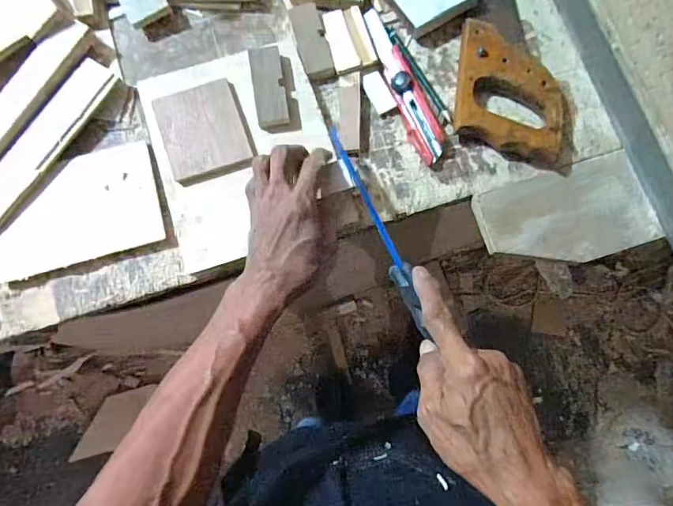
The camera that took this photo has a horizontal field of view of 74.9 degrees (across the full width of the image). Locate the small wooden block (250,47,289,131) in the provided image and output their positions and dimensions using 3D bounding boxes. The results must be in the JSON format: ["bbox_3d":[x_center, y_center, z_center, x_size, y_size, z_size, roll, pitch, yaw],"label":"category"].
[{"bbox_3d":[-0.067,-0.165,0.443,0.031,0.014,0.082,-8,79,-3],"label":"small wooden block"}]

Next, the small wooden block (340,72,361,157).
[{"bbox_3d":[0.014,-0.146,0.457,0.021,0.014,0.089,1,79,-1],"label":"small wooden block"}]

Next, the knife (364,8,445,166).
[{"bbox_3d":[0.072,-0.181,0.465,0.030,0.018,0.183,-18,80,-4],"label":"knife"}]

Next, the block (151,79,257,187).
[{"bbox_3d":[-0.132,-0.120,0.434,0.078,0.018,0.094,-19,80,-4],"label":"block"}]

